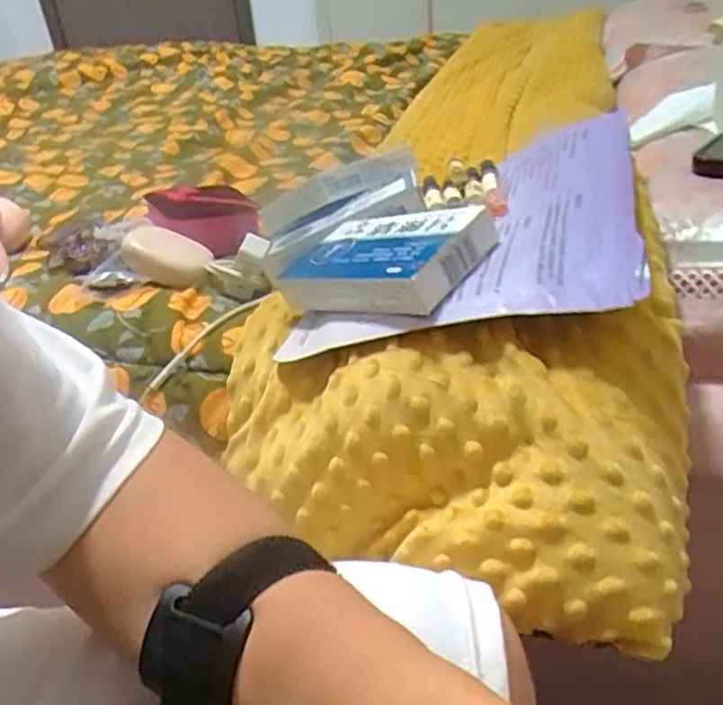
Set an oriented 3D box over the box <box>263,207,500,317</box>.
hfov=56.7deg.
[{"bbox_3d":[0.003,-0.065,0.453,0.166,0.028,0.087,7,51,45],"label":"box"}]

